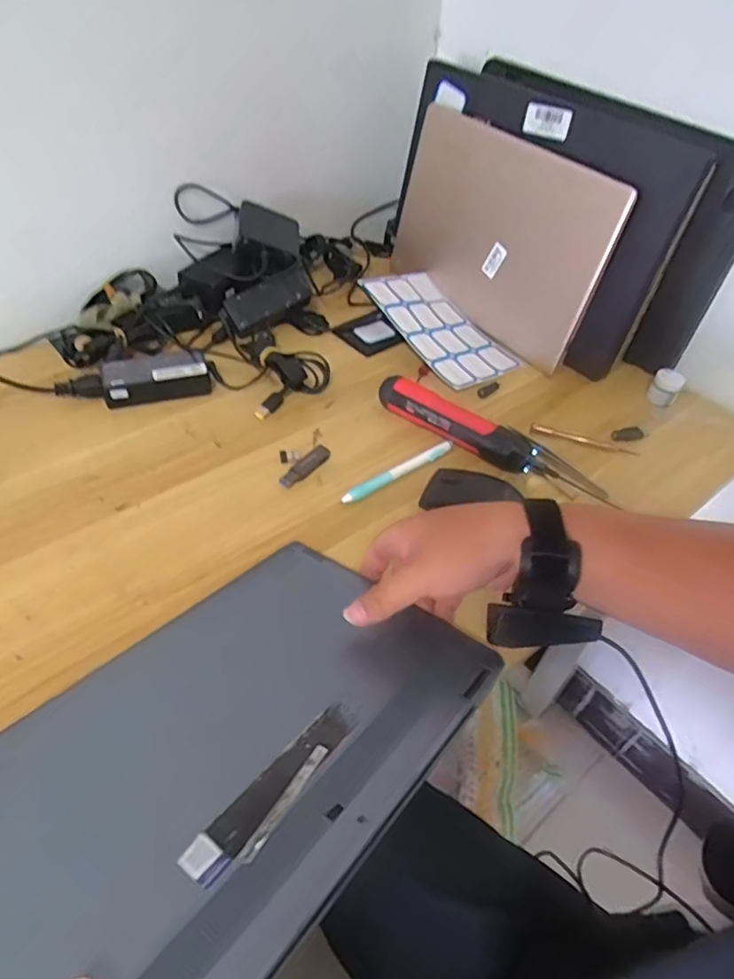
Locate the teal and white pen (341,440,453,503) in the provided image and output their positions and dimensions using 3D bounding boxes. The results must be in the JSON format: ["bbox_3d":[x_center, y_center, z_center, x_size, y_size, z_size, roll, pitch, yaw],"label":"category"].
[{"bbox_3d":[0.034,-0.019,0.576,0.133,0.008,0.015,-25,54,-27],"label":"teal and white pen"}]

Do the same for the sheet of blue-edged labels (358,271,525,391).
[{"bbox_3d":[0.089,-0.203,0.733,0.114,0.040,0.190,-28,55,-29],"label":"sheet of blue-edged labels"}]

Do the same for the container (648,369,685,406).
[{"bbox_3d":[0.337,-0.117,0.683,0.031,0.024,0.037,26,49,18],"label":"container"}]

